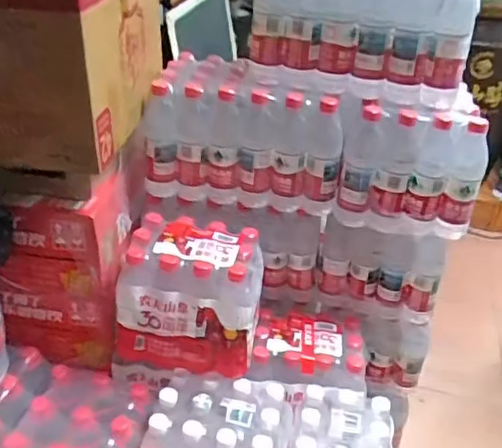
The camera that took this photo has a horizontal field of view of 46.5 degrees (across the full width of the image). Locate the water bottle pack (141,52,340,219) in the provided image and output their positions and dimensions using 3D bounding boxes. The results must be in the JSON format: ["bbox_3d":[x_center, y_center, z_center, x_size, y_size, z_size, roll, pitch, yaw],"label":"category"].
[{"bbox_3d":[0.004,-0.173,1.178,0.362,0.240,0.186,11,34,10],"label":"water bottle pack"}]

